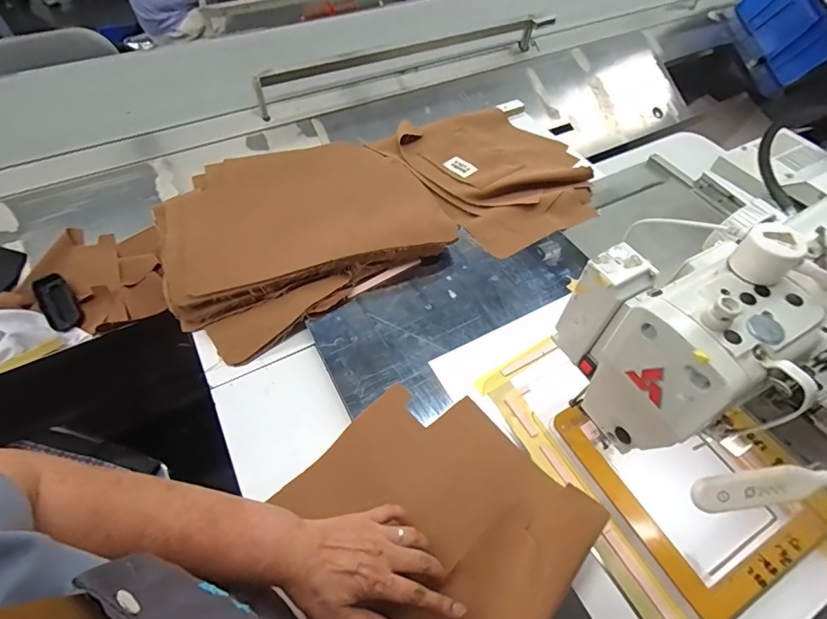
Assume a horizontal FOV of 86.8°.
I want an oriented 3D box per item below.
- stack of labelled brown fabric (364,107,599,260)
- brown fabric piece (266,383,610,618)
[{"bbox_3d":[0.160,-0.279,0.854,0.335,0.028,0.382,-28,59,-21],"label":"stack of labelled brown fabric"},{"bbox_3d":[0.008,0.226,0.457,0.272,0.072,0.281,-37,62,-25],"label":"brown fabric piece"}]

